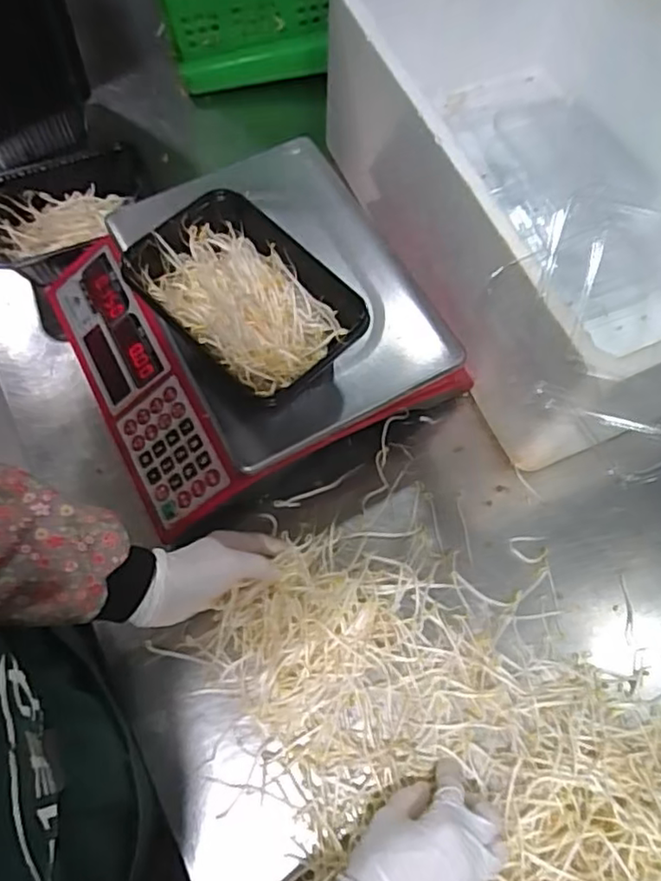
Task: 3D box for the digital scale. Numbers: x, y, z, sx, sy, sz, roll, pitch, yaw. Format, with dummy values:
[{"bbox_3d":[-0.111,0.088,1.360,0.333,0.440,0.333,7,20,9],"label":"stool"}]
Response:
[{"bbox_3d":[-0.085,-0.102,0.600,0.292,0.126,0.295,-27,70,-12],"label":"digital scale"}]

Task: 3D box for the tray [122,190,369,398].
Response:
[{"bbox_3d":[-0.066,-0.118,0.502,0.119,0.043,0.179,-42,74,-16],"label":"tray"}]

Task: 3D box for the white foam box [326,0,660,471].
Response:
[{"bbox_3d":[0.223,-0.252,0.630,0.343,0.202,0.482,-22,69,-10],"label":"white foam box"}]

